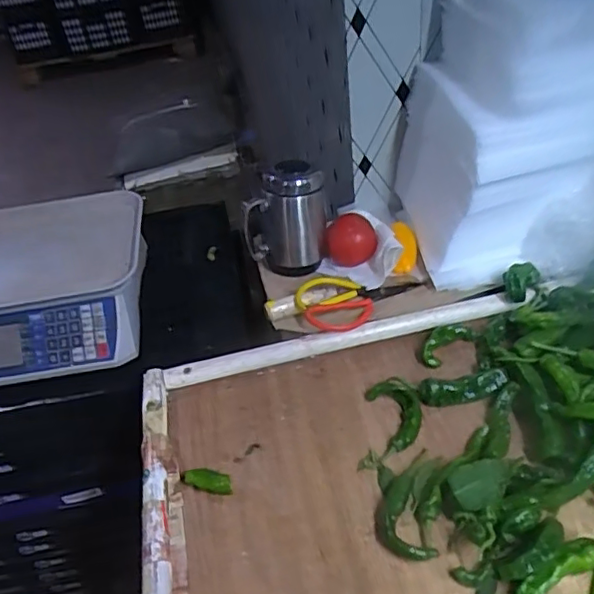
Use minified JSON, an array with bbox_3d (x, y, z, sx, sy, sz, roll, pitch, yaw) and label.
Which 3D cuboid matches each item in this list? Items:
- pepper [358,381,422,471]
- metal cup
[{"bbox_3d":[0.100,0.134,0.625,0.060,0.018,0.100,1,43,9],"label":"pepper"},{"bbox_3d":[-0.015,-0.106,0.805,0.092,0.137,0.092,-4,42,4],"label":"metal cup"}]

